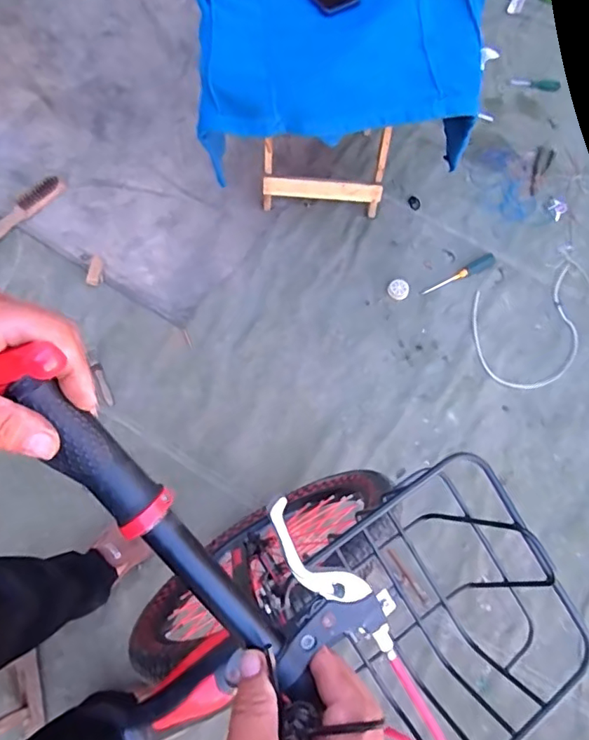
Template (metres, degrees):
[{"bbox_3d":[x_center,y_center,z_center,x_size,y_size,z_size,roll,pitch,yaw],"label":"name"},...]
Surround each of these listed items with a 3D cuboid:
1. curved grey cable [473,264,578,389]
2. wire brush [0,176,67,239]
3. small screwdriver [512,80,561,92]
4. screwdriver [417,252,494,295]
[{"bbox_3d":[0.570,-0.112,1.300,0.253,0.019,0.329,3,70,1],"label":"curved grey cable"},{"bbox_3d":[-0.698,-0.413,1.344,0.057,0.023,0.255,43,75,12],"label":"wire brush"},{"bbox_3d":[0.699,-0.827,1.526,0.132,0.031,0.033,8,71,0],"label":"small screwdriver"},{"bbox_3d":[0.415,-0.237,1.324,0.204,0.028,0.030,-25,74,-11],"label":"screwdriver"}]

